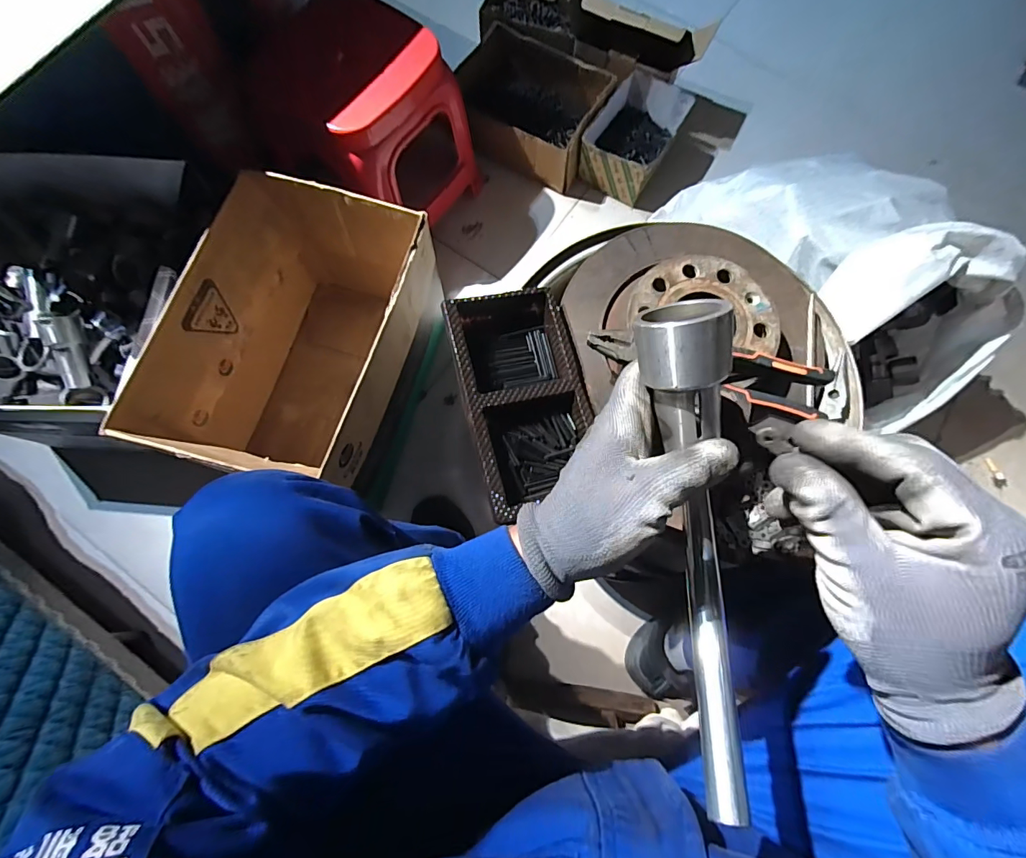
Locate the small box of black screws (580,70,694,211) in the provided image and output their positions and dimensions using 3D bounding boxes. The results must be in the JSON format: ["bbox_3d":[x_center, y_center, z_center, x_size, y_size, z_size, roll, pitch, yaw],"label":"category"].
[{"bbox_3d":[0.241,-0.589,0.928,0.151,0.103,0.211,29,77,6],"label":"small box of black screws"}]

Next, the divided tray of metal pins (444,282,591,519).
[{"bbox_3d":[0.011,-0.044,0.458,0.121,0.050,0.209,-13,76,-4],"label":"divided tray of metal pins"}]

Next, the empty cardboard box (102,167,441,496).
[{"bbox_3d":[-0.289,-0.106,0.688,0.260,0.291,0.373,17,76,3],"label":"empty cardboard box"}]

